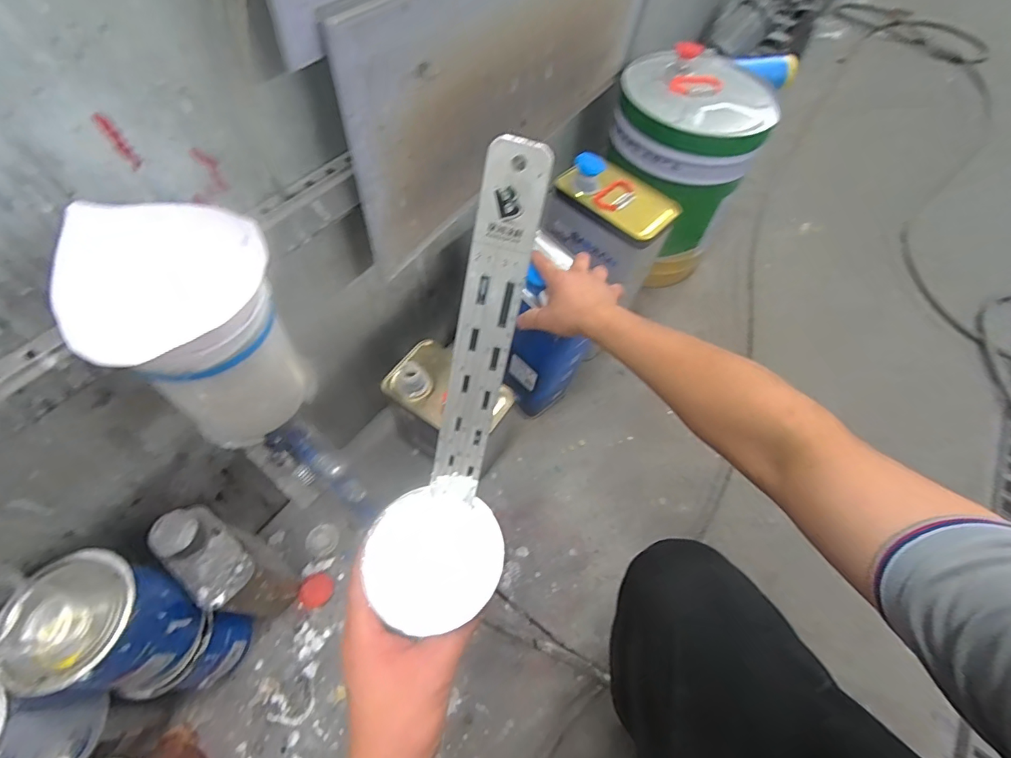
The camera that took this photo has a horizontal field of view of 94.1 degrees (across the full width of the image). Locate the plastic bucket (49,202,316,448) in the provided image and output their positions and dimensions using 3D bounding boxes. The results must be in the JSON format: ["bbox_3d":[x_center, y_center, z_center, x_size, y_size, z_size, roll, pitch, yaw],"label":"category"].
[{"bbox_3d":[-0.201,-0.023,0.321,0.111,0.137,0.129,-19,62,-15],"label":"plastic bucket"}]

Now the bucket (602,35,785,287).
[{"bbox_3d":[0.318,-0.389,0.907,0.269,0.322,0.246,1,59,-3],"label":"bucket"}]

